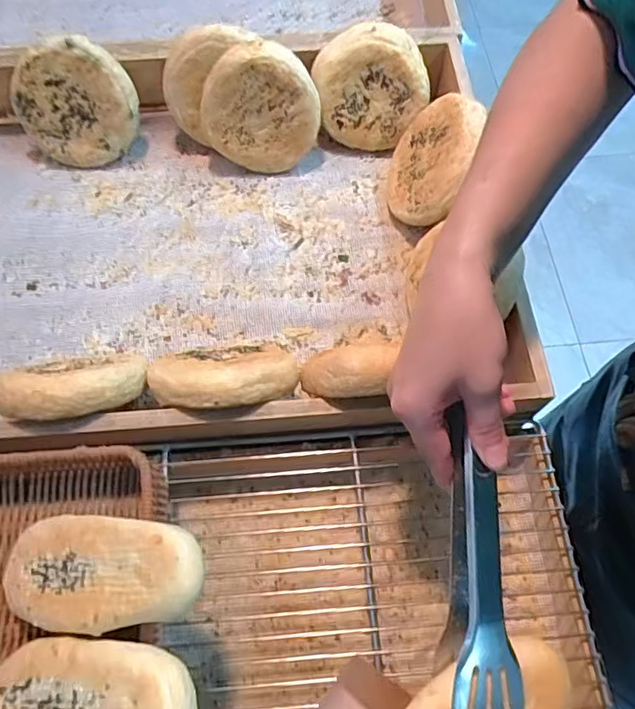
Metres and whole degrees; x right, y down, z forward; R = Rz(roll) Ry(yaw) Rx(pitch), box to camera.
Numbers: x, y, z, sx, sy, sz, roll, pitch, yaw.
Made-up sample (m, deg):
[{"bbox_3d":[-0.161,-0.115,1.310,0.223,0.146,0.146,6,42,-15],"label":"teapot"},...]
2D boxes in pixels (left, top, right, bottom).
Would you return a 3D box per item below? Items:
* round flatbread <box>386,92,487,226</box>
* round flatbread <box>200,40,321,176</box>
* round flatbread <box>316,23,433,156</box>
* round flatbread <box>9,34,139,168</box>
[{"bbox_3d":[0.109,-0.184,0.526,0.021,0.108,0.118,9,93,-31],"label":"round flatbread"},{"bbox_3d":[-0.057,-0.241,0.552,0.113,0.118,0.021,-15,43,11],"label":"round flatbread"},{"bbox_3d":[0.052,-0.277,0.571,0.109,0.113,0.035,31,32,-22],"label":"round flatbread"},{"bbox_3d":[-0.246,-0.252,0.563,0.120,0.112,0.018,-24,36,14],"label":"round flatbread"}]

